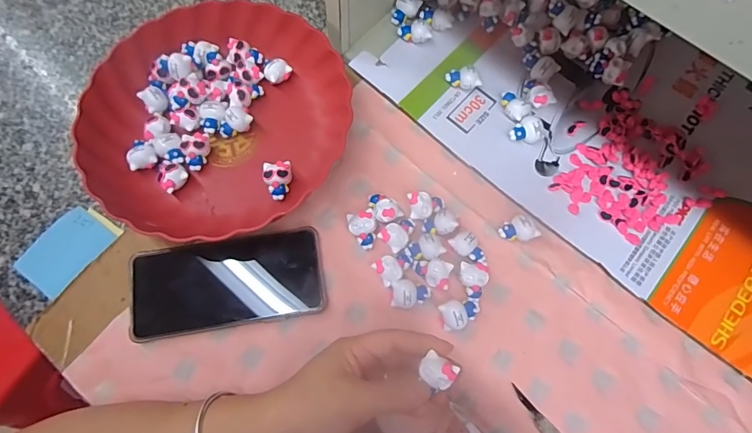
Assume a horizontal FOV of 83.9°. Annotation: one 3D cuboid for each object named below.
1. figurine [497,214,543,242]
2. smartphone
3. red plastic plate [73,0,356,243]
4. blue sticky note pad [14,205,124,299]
[{"bbox_3d":[0.135,0.013,0.396,0.035,0.018,0.024,-17,73,-6],"label":"figurine"},{"bbox_3d":[-0.130,0.058,0.367,0.163,0.012,0.077,-9,83,-8],"label":"smartphone"},{"bbox_3d":[-0.154,-0.098,0.402,0.228,0.048,0.236,0,72,-1],"label":"red plastic plate"},{"bbox_3d":[-0.288,0.030,0.390,0.059,0.004,0.081,34,75,9],"label":"blue sticky note pad"}]

